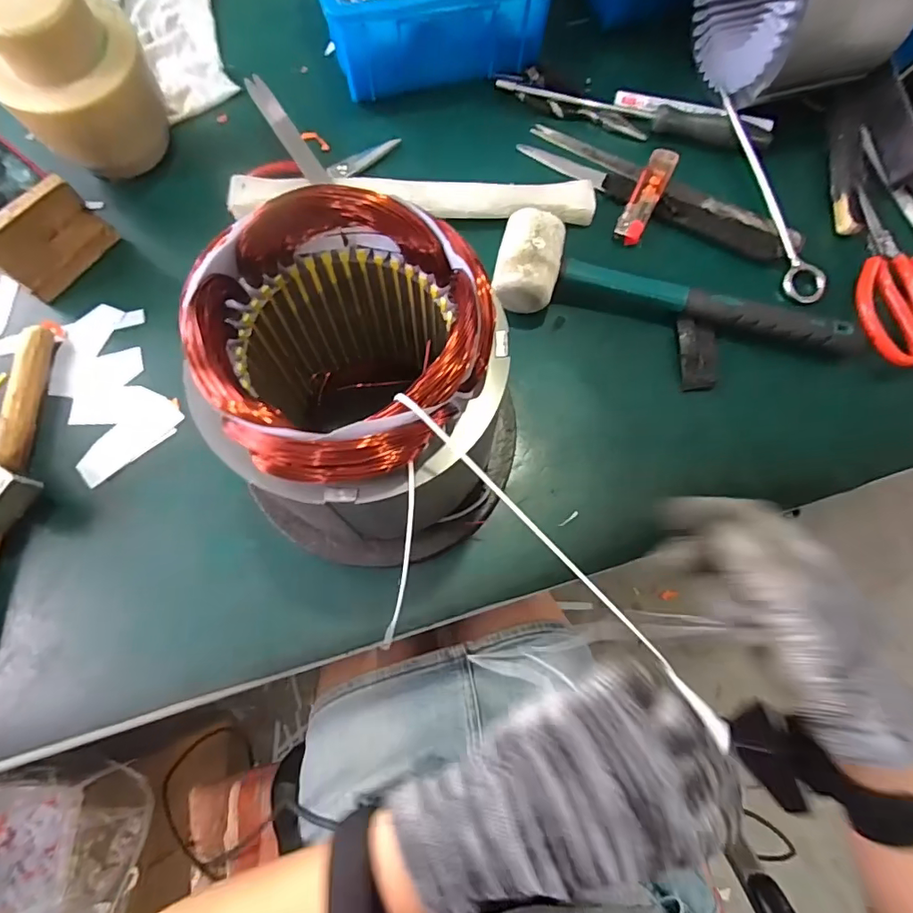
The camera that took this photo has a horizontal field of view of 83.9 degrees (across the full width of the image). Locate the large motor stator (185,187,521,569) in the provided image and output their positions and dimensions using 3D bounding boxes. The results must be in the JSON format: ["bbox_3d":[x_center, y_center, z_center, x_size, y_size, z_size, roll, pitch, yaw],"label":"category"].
[{"bbox_3d":[-0.042,-0.029,0.301,0.161,0.178,0.140,33,76,8],"label":"large motor stator"}]

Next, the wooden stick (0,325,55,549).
[{"bbox_3d":[-0.323,0.022,0.358,0.019,0.024,0.248,1,74,-1],"label":"wooden stick"}]

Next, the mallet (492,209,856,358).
[{"bbox_3d":[0.169,-0.132,0.402,0.274,0.051,0.069,8,74,1],"label":"mallet"}]

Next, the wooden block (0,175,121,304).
[{"bbox_3d":[-0.314,-0.167,0.393,0.014,0.068,0.079,38,77,9],"label":"wooden block"}]

